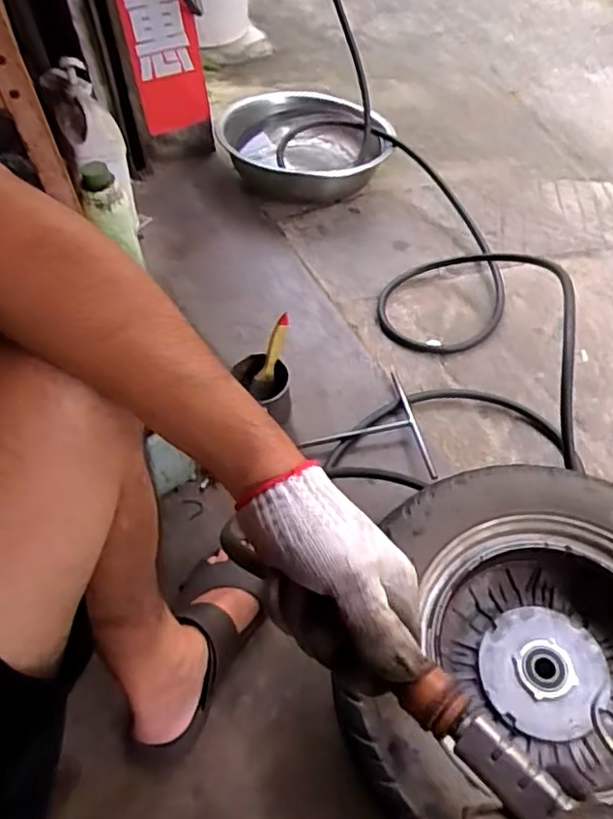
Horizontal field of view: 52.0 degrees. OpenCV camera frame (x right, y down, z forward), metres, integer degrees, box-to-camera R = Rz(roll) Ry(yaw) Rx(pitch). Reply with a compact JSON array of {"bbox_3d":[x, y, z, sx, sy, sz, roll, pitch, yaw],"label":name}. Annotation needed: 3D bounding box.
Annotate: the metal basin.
[{"bbox_3d":[-0.008,-0.530,1.251,0.310,0.106,0.330,-1,54,2],"label":"metal basin"}]

